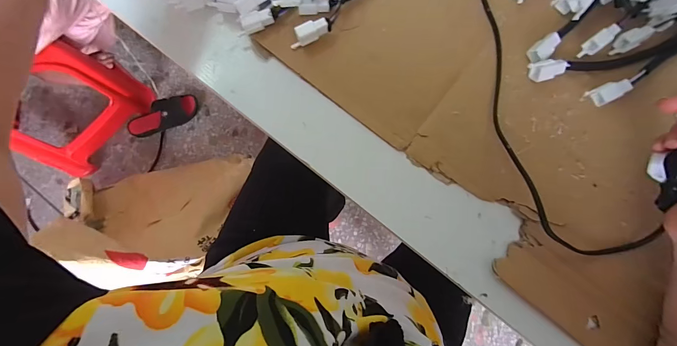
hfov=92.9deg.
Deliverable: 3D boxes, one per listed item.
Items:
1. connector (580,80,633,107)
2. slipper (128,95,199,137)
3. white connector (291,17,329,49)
[{"bbox_3d":[0.253,-0.075,0.303,0.039,0.014,0.018,-21,81,-5],"label":"connector"},{"bbox_3d":[-0.575,-0.186,1.050,0.229,0.063,0.078,-22,82,-5],"label":"slipper"},{"bbox_3d":[-0.028,-0.133,0.307,0.037,0.020,0.013,-25,82,-6],"label":"white connector"}]

